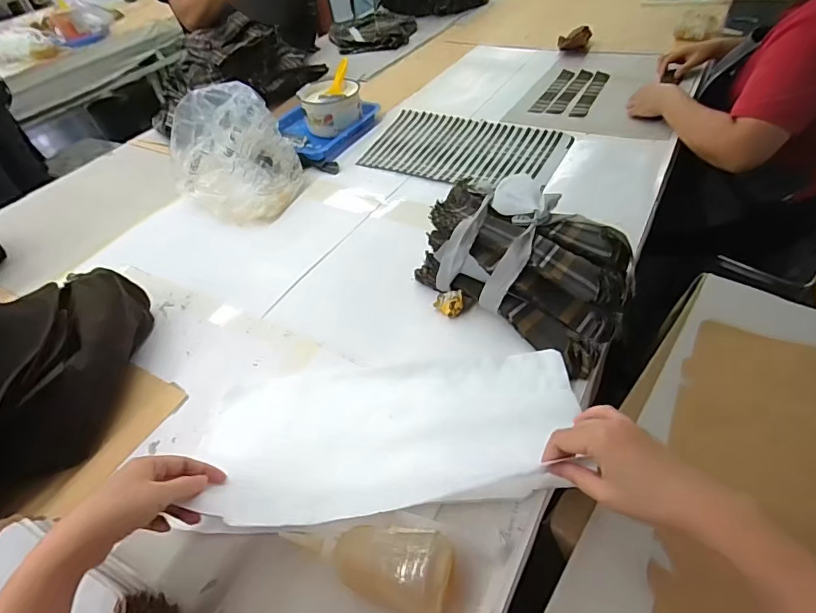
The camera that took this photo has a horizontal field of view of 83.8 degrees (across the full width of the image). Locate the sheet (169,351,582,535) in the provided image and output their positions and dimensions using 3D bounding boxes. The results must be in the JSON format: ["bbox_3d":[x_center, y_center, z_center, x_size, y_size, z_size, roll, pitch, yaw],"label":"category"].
[{"bbox_3d":[-0.026,0.137,0.499,0.419,0.060,0.204,-4,46,3],"label":"sheet"}]

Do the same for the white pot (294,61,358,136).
[{"bbox_3d":[-0.185,-0.483,1.107,0.144,0.083,0.159,-17,47,-9],"label":"white pot"}]

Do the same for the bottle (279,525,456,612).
[{"bbox_3d":[-0.041,0.235,0.418,0.161,0.067,0.060,7,48,13],"label":"bottle"}]

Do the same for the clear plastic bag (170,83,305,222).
[{"bbox_3d":[-0.350,-0.298,0.888,0.236,0.175,0.207,-4,46,4],"label":"clear plastic bag"}]

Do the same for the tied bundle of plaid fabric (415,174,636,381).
[{"bbox_3d":[0.162,-0.069,0.637,0.306,0.112,0.193,31,57,31],"label":"tied bundle of plaid fabric"}]

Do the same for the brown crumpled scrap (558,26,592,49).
[{"bbox_3d":[0.498,-0.799,1.359,0.093,0.052,0.092,12,49,18],"label":"brown crumpled scrap"}]

